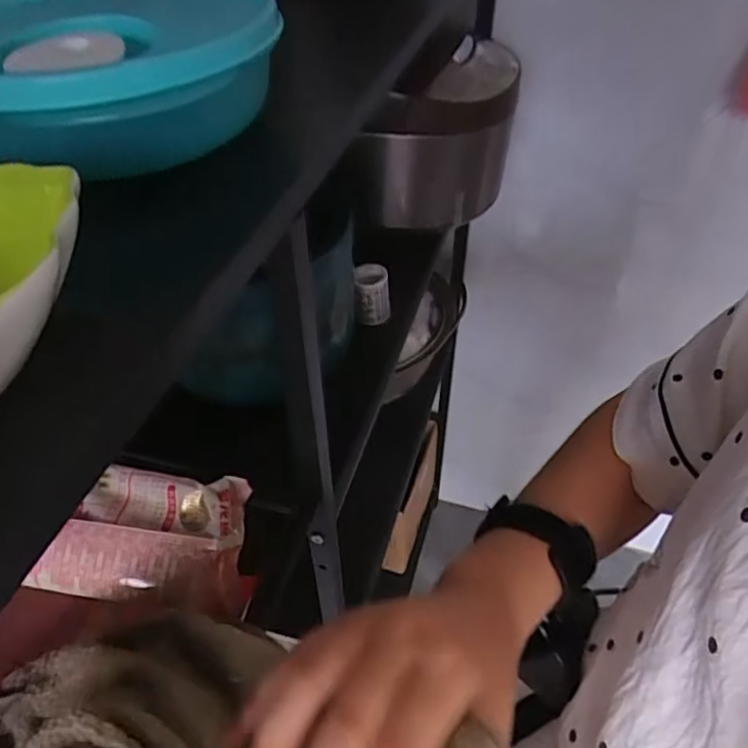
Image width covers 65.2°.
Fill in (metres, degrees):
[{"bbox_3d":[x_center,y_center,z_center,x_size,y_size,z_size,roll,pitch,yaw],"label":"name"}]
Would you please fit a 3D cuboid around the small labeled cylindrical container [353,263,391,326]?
[{"bbox_3d":[-0.002,-0.080,0.590,0.034,0.050,0.040,-3,45,-1],"label":"small labeled cylindrical container"}]

